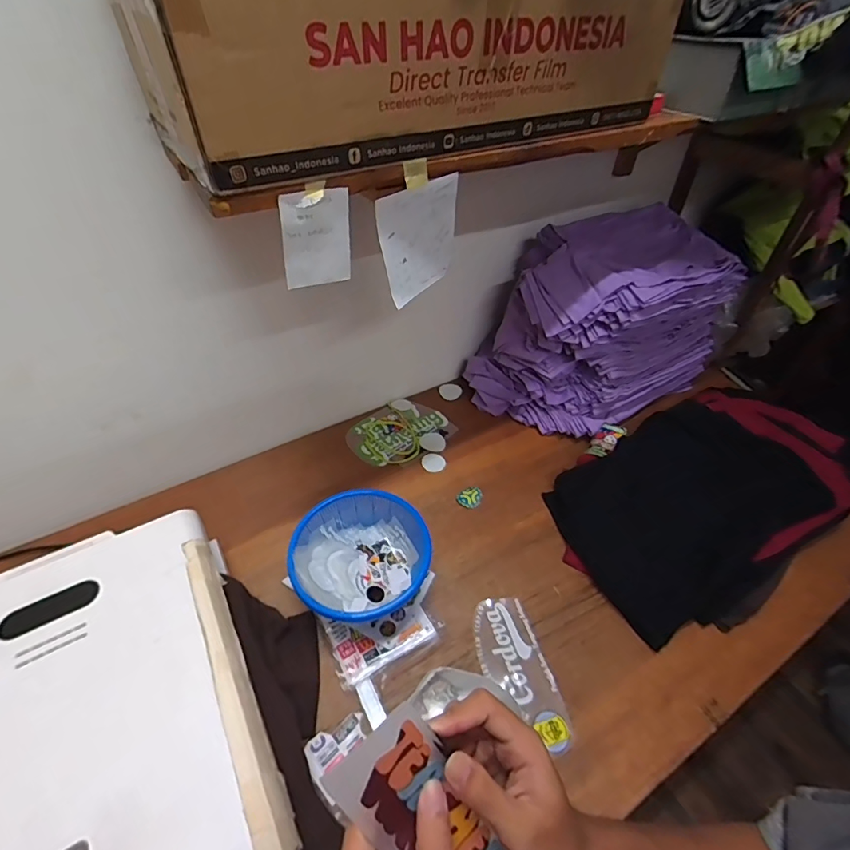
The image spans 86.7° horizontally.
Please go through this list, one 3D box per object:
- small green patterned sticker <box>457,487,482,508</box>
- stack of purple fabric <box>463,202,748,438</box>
[{"bbox_3d":[0.098,0.155,0.978,0.048,0.007,0.050,25,50,19],"label":"small green patterned sticker"},{"bbox_3d":[0.418,-0.253,1.092,0.572,0.401,0.339,-20,51,-21],"label":"stack of purple fabric"}]

